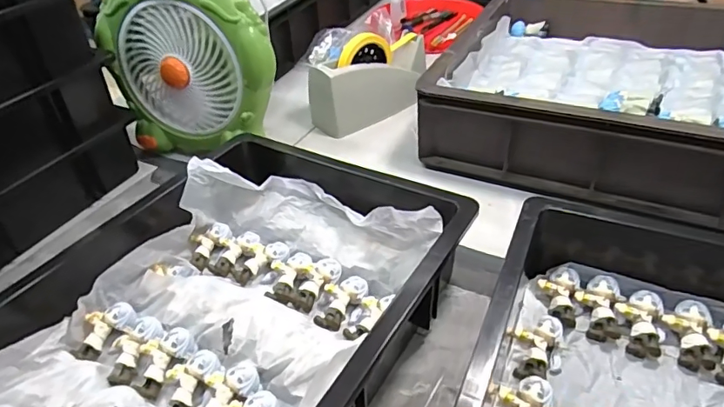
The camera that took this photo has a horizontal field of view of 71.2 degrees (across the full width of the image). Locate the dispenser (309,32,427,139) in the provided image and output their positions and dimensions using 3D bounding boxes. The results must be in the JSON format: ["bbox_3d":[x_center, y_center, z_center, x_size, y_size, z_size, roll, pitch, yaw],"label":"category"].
[{"bbox_3d":[0.019,-0.196,0.803,0.205,0.117,0.068,-22,41,-20],"label":"dispenser"}]

